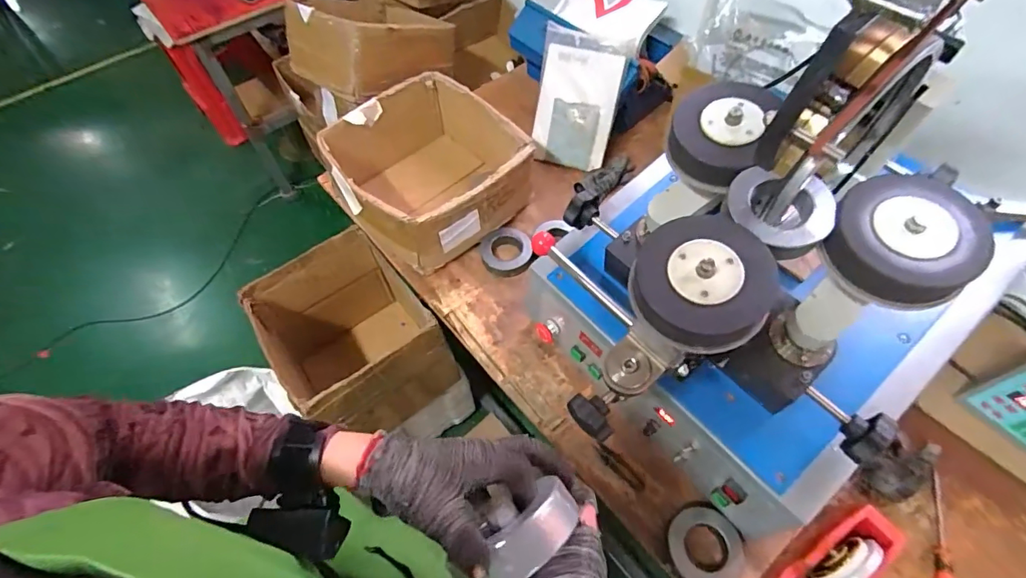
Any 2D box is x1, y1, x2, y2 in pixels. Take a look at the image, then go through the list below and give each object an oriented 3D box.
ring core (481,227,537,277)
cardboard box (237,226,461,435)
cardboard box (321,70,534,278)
[{"bbox_3d":[-0.011,-0.076,0.988,0.106,0.041,0.102,0,58,1],"label":"ring core"},{"bbox_3d":[-0.353,0.132,1.083,0.291,0.363,0.352,-32,63,-18],"label":"cardboard box"},{"bbox_3d":[-0.171,-0.242,0.990,0.340,0.177,0.333,-34,63,-18],"label":"cardboard box"}]

